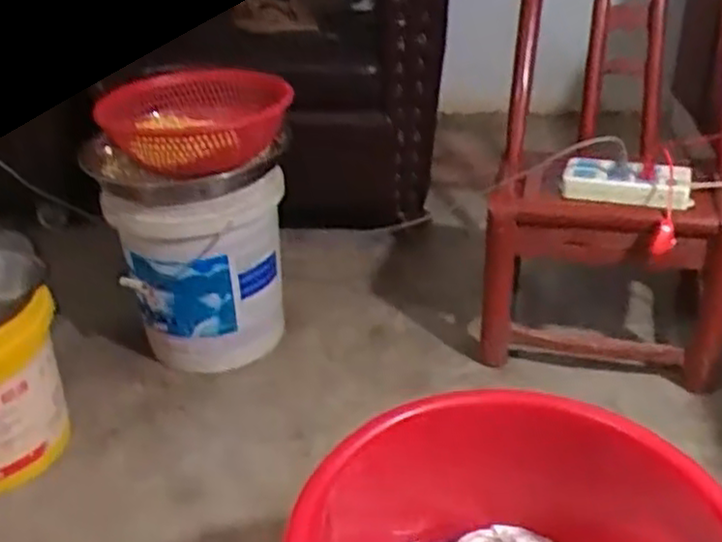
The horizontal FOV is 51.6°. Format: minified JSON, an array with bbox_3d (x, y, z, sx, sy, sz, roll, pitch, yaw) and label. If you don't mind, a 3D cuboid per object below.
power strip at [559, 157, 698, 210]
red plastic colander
[{"bbox_3d":[0.406,-0.135,1.144,0.188,0.042,0.079,7,32,15],"label":"power strip"},{"bbox_3d":[-0.244,-0.230,1.114,0.273,0.116,0.233,-8,32,-9],"label":"red plastic colander"}]

